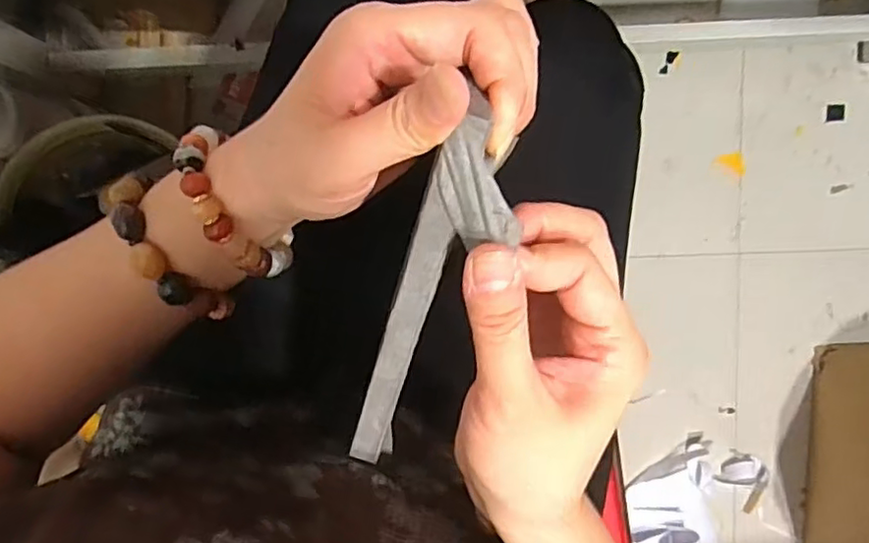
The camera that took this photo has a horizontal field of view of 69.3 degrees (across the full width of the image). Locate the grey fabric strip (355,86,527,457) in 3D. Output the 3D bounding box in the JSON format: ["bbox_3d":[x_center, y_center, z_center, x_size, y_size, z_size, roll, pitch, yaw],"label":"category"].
[{"bbox_3d":[-0.003,0.021,0.249,0.031,0.004,0.185,20,128,1],"label":"grey fabric strip"}]

